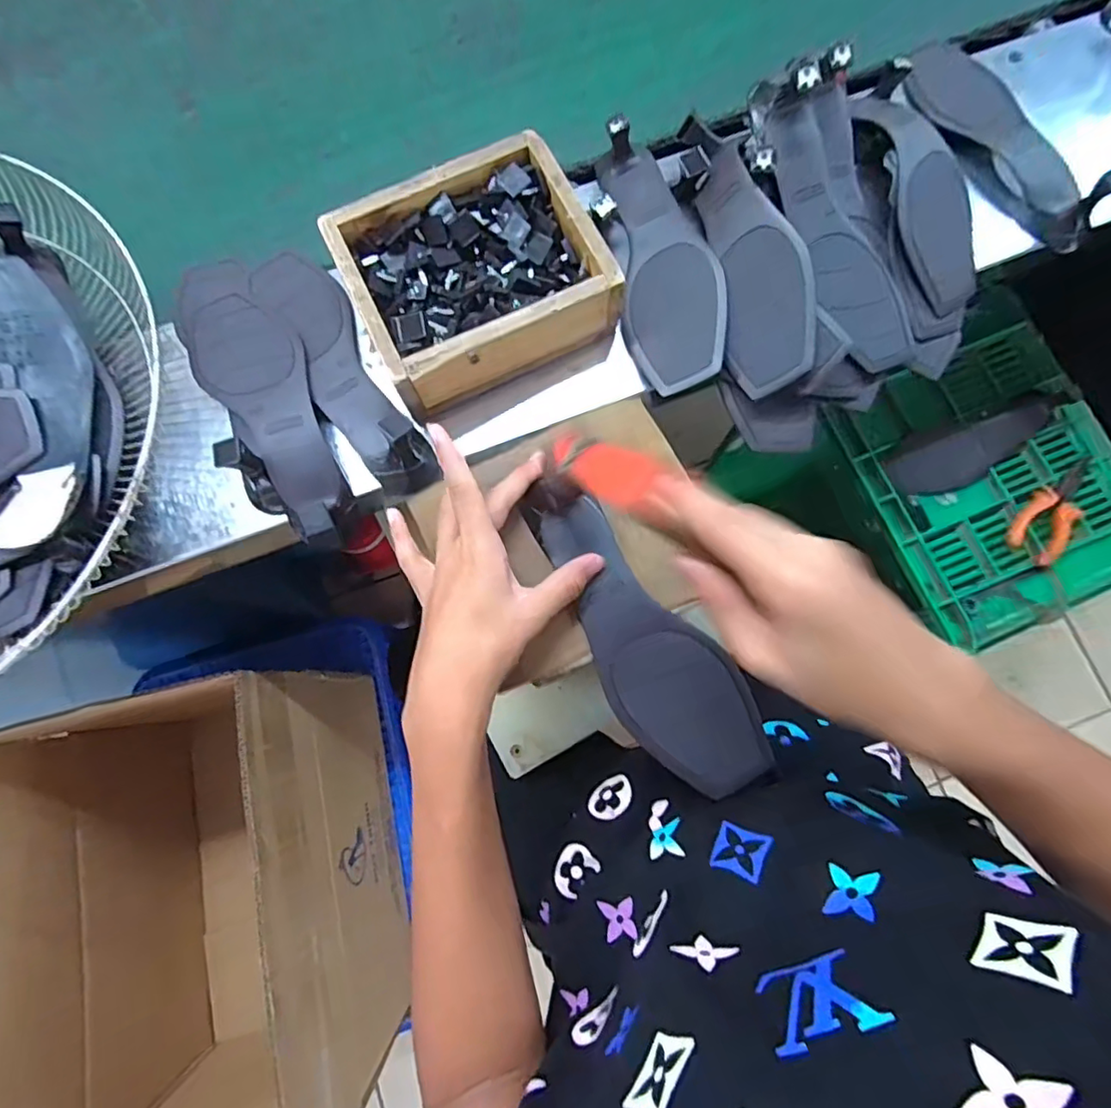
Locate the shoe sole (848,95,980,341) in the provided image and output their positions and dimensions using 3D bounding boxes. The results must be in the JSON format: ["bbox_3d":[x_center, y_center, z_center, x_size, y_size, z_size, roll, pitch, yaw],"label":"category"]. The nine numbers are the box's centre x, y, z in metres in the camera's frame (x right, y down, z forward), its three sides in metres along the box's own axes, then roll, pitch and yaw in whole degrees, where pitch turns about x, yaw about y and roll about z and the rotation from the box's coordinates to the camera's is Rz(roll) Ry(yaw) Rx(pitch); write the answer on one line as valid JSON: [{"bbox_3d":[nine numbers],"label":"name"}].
[{"bbox_3d":[0.293,-0.275,0.461,0.071,0.030,0.198,-14,92,-2],"label":"shoe sole"}]

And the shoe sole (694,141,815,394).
[{"bbox_3d":[0.155,-0.218,0.444,0.066,0.035,0.184,-16,88,29],"label":"shoe sole"}]

